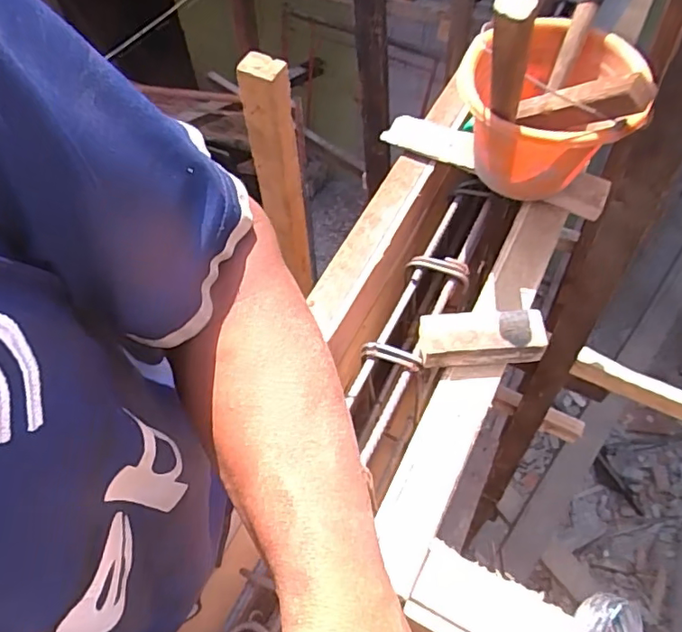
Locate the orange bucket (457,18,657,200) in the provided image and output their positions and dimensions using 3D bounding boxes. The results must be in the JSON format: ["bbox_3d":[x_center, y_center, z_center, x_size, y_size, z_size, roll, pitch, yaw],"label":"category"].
[{"bbox_3d":[0.291,-0.278,0.782,0.237,0.197,0.237,-1,57,2],"label":"orange bucket"}]

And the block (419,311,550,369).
[{"bbox_3d":[0.176,0.024,0.691,0.152,0.036,0.066,-4,57,0],"label":"block"}]

